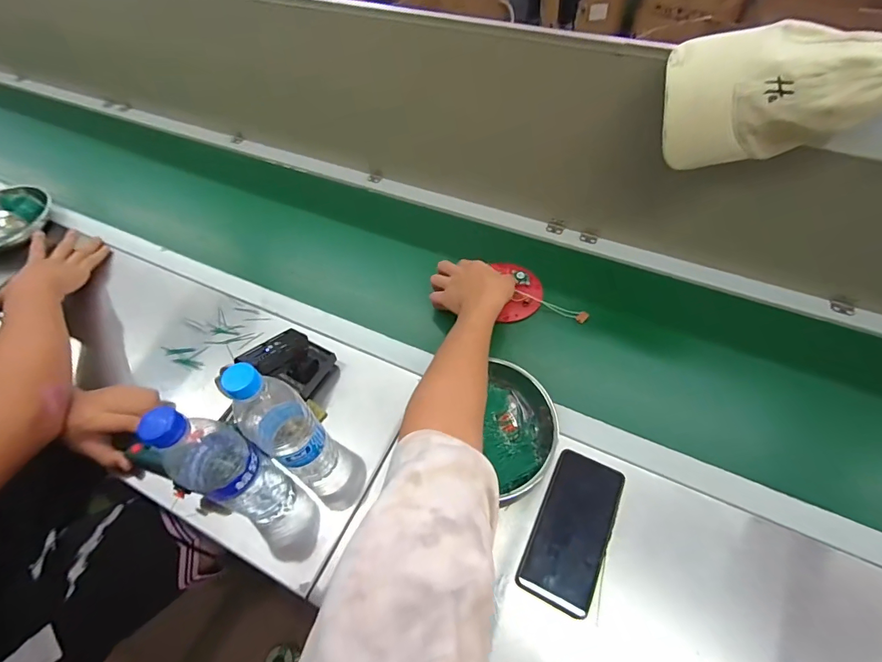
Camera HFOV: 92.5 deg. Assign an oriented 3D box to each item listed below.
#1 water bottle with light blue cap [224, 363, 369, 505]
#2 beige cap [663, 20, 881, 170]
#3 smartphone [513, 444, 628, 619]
[{"bbox_3d":[-0.164,0.115,0.474,0.077,0.264,0.064,28,61,21],"label":"water bottle with light blue cap"},{"bbox_3d":[0.376,-0.280,0.504,0.217,0.127,0.107,-1,55,2],"label":"beige cap"},{"bbox_3d":[0.151,0.222,0.479,0.078,0.012,0.162,22,59,17],"label":"smartphone"}]

